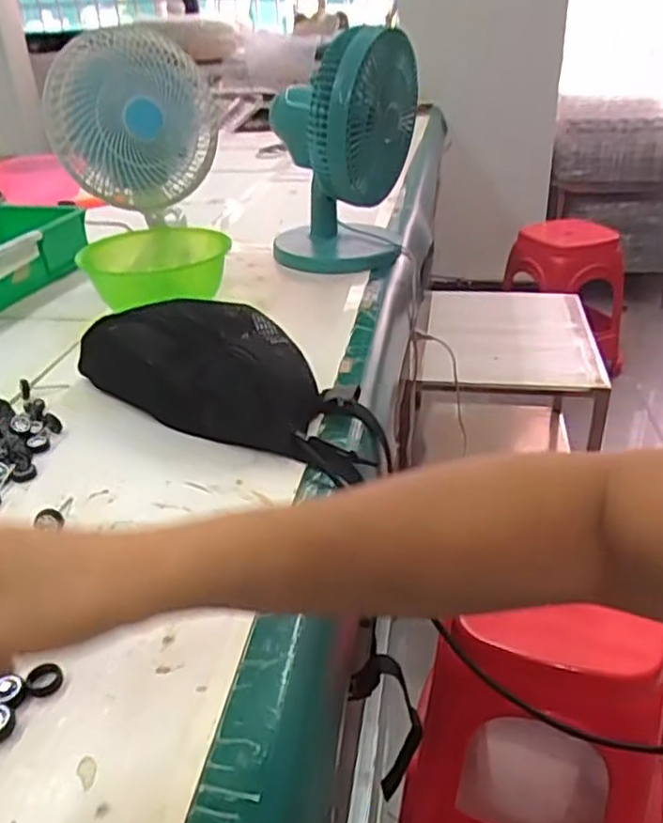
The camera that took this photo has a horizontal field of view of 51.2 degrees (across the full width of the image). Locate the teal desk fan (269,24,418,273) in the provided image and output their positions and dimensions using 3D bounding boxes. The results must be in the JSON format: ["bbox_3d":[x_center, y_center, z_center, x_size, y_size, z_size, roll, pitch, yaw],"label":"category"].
[{"bbox_3d":[0.015,-0.355,0.980,0.197,0.302,0.176,0,30,4],"label":"teal desk fan"}]

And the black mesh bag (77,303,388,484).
[{"bbox_3d":[-0.099,-0.031,0.657,0.308,0.094,0.128,23,36,15],"label":"black mesh bag"}]

